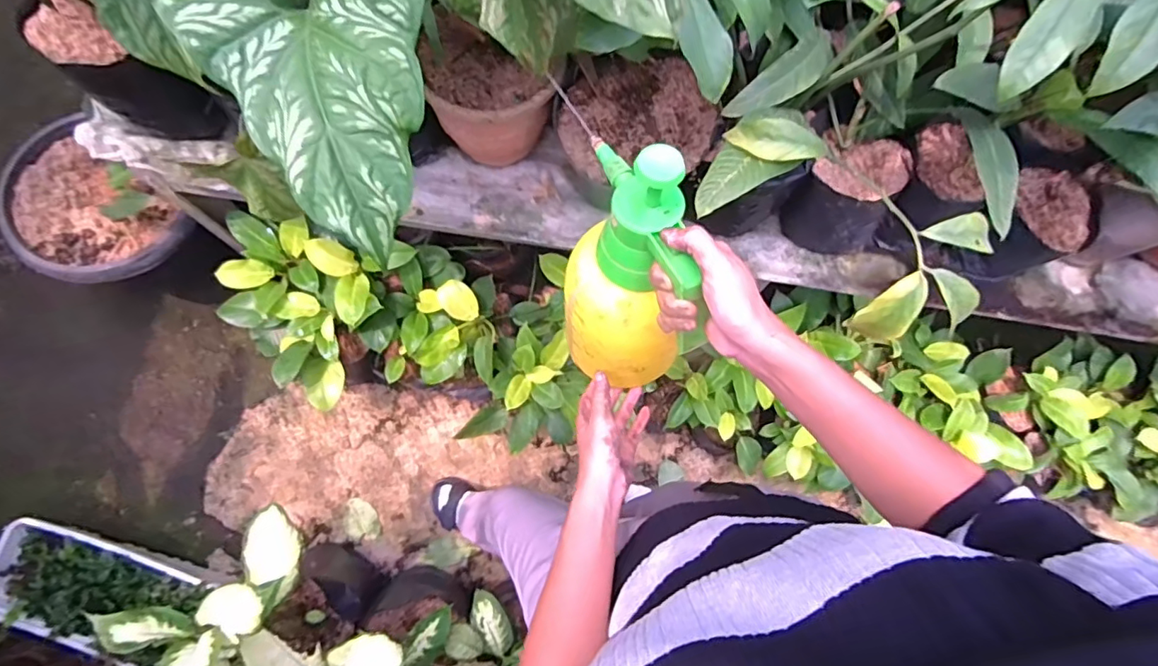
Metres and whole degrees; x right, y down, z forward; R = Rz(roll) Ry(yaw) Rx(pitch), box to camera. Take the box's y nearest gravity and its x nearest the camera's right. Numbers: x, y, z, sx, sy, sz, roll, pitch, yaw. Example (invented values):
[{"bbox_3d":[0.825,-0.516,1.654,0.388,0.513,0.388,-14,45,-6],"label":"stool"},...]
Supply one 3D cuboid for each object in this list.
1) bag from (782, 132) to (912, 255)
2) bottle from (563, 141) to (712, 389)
[{"bbox_3d":[0.431,-0.216,0.879,0.167,0.146,0.143,33,76,8],"label":"bag"},{"bbox_3d":[0.059,-0.043,0.479,0.128,0.279,0.096,33,54,24],"label":"bottle"}]

